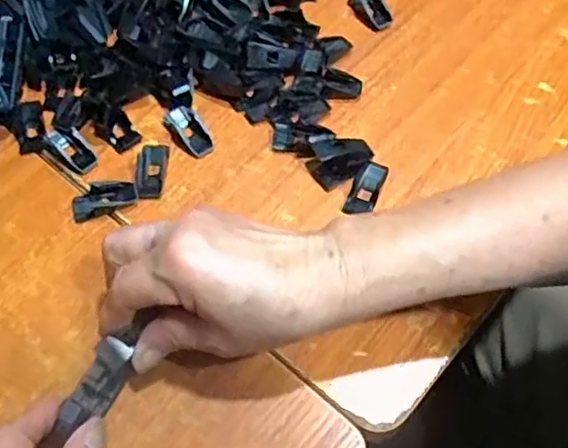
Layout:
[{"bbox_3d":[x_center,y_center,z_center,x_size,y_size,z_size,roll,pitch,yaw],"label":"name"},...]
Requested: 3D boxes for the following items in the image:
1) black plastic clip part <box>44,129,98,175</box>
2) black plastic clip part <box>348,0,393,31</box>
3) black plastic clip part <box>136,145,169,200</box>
[{"bbox_3d":[-0.143,-0.051,0.424,0.019,0.010,0.039,-41,68,-19],"label":"black plastic clip part"},{"bbox_3d":[0.067,-0.167,0.492,0.023,0.007,0.041,-29,64,-14],"label":"black plastic clip part"},{"bbox_3d":[-0.088,-0.037,0.421,0.019,0.006,0.042,3,61,3],"label":"black plastic clip part"}]

